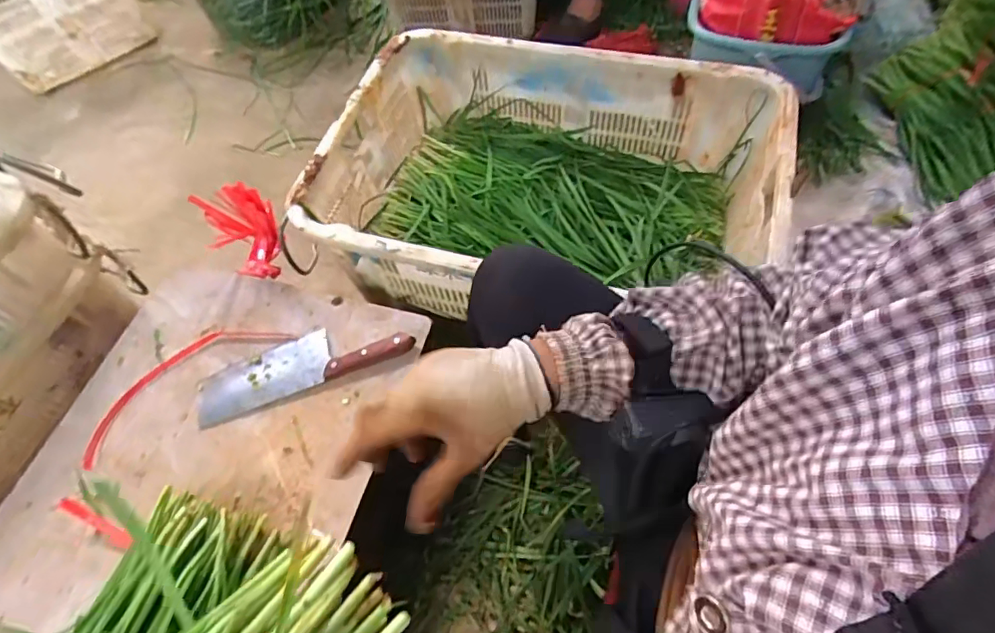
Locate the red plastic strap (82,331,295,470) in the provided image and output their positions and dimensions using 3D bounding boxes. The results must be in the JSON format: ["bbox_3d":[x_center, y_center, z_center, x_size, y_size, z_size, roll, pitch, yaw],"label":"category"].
[{"bbox_3d":[-0.413,0.082,0.690,0.286,0.015,0.071,-34,64,-14],"label":"red plastic strap"}]

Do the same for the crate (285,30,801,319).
[{"bbox_3d":[0.080,-0.202,0.851,0.650,0.214,0.456,12,62,10],"label":"crate"}]

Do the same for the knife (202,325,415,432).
[{"bbox_3d":[-0.252,0.059,0.680,0.273,0.024,0.078,-21,62,-8],"label":"knife"}]

